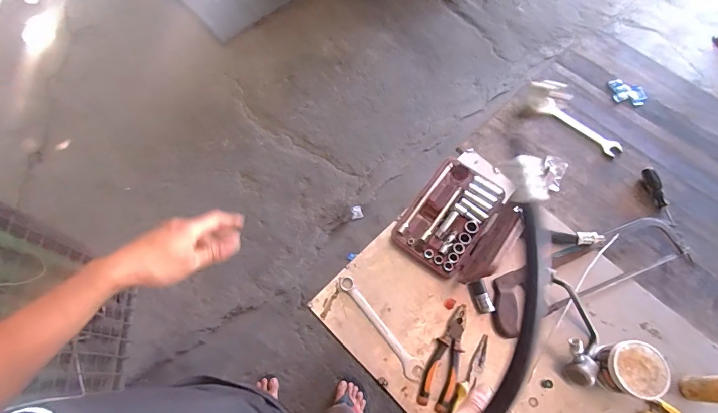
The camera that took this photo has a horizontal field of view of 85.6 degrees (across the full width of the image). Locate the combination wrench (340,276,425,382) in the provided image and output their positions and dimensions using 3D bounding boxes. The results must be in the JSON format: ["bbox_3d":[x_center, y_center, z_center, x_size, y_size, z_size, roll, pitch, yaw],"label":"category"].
[{"bbox_3d":[0.041,0.227,0.744,0.035,0.018,0.227,-35,72,-15],"label":"combination wrench"}]

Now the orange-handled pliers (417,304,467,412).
[{"bbox_3d":[0.163,0.276,0.717,0.056,0.021,0.187,21,68,7],"label":"orange-handled pliers"}]

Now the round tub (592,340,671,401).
[{"bbox_3d":[0.471,0.288,0.684,0.084,0.098,0.086,0,65,-1],"label":"round tub"}]

